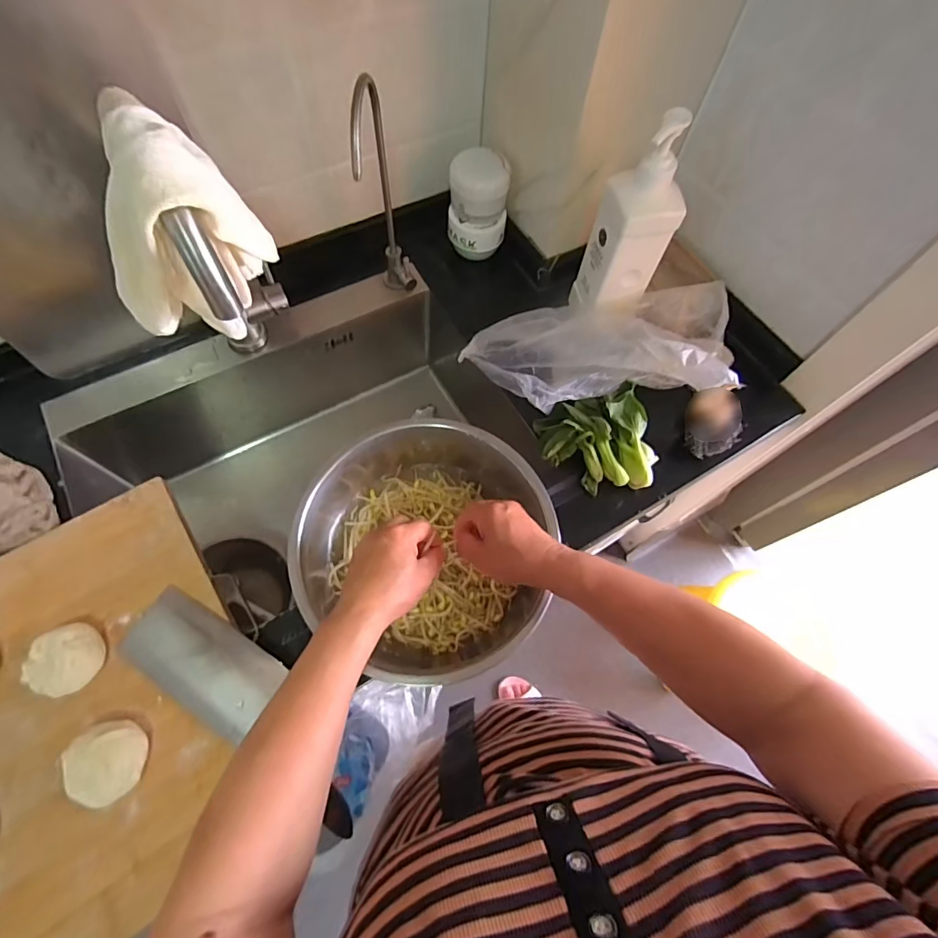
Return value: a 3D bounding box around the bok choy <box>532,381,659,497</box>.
[{"bbox_3d":[0.167,-0.035,0.609,0.132,0.049,0.141,1,65,-3],"label":"bok choy"}]

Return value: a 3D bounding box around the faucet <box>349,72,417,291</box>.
[{"bbox_3d":[-0.097,-0.305,0.580,0.045,0.286,0.119,0,65,-4],"label":"faucet"}]

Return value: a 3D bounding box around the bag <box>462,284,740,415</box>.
[{"bbox_3d":[0.181,-0.163,0.639,0.345,0.076,0.155,-2,65,-4],"label":"bag"}]

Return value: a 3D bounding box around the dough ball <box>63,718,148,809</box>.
[{"bbox_3d":[-0.332,0.267,0.429,0.057,0.042,0.065,-3,65,-5],"label":"dough ball"}]

